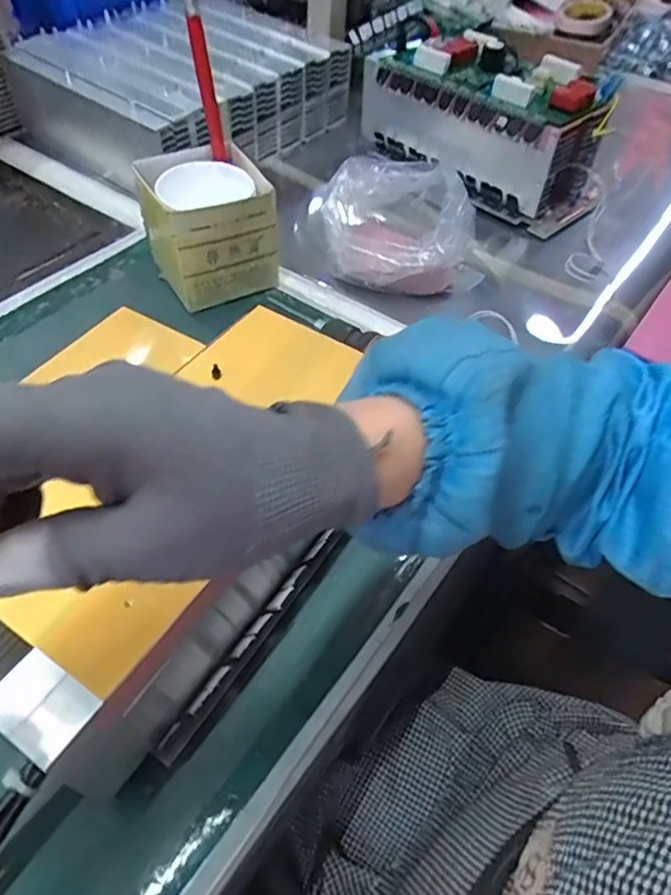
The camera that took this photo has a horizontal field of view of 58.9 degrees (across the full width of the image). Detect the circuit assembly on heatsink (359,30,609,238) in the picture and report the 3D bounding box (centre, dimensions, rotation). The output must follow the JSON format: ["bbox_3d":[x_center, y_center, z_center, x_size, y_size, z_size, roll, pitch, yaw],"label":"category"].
[{"bbox_3d":[0.183,-0.411,0.741,0.135,0.133,0.314,-33,61,-26],"label":"circuit assembly on heatsink"}]

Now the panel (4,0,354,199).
[{"bbox_3d":[-0.204,-0.495,0.820,0.303,0.108,0.349,34,57,21],"label":"panel"}]

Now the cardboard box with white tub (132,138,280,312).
[{"bbox_3d":[-0.129,-0.222,0.610,0.114,0.111,0.118,-17,55,-17],"label":"cardboard box with white tub"}]

